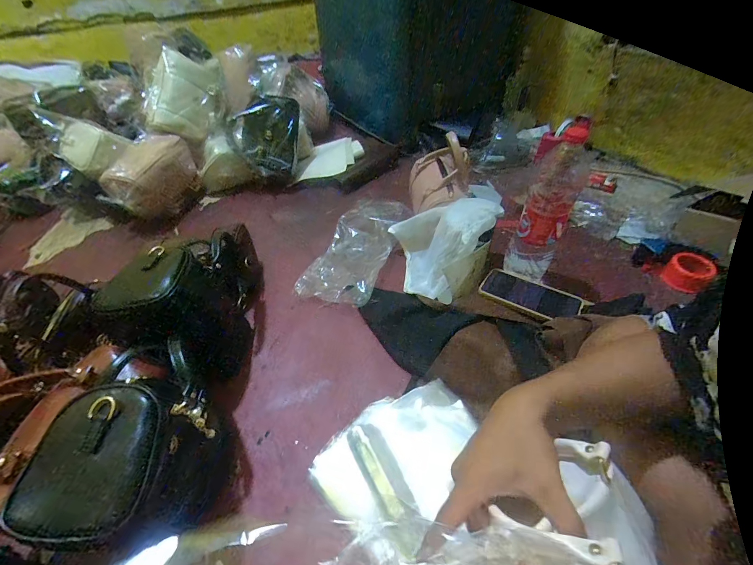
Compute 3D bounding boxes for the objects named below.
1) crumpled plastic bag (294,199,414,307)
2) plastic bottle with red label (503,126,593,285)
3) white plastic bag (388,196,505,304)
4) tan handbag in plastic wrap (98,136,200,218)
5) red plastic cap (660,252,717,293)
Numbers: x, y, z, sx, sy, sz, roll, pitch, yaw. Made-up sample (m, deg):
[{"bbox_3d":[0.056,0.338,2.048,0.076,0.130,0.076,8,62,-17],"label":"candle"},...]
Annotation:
[{"bbox_3d":[-0.040,-0.095,0.785,0.174,0.039,0.371,13,50,16],"label":"crumpled plastic bag"},{"bbox_3d":[0.308,-0.118,0.613,0.083,0.288,0.080,18,51,19],"label":"plastic bottle with red label"},{"bbox_3d":[0.133,-0.065,0.658,0.216,0.142,0.196,3,48,7],"label":"white plastic bag"},{"bbox_3d":[-0.632,-0.310,0.942,0.110,0.137,0.257,4,48,8],"label":"tan handbag in plastic wrap"},{"bbox_3d":[0.626,-0.019,0.660,0.070,0.049,0.075,-2,47,2],"label":"red plastic cap"}]

